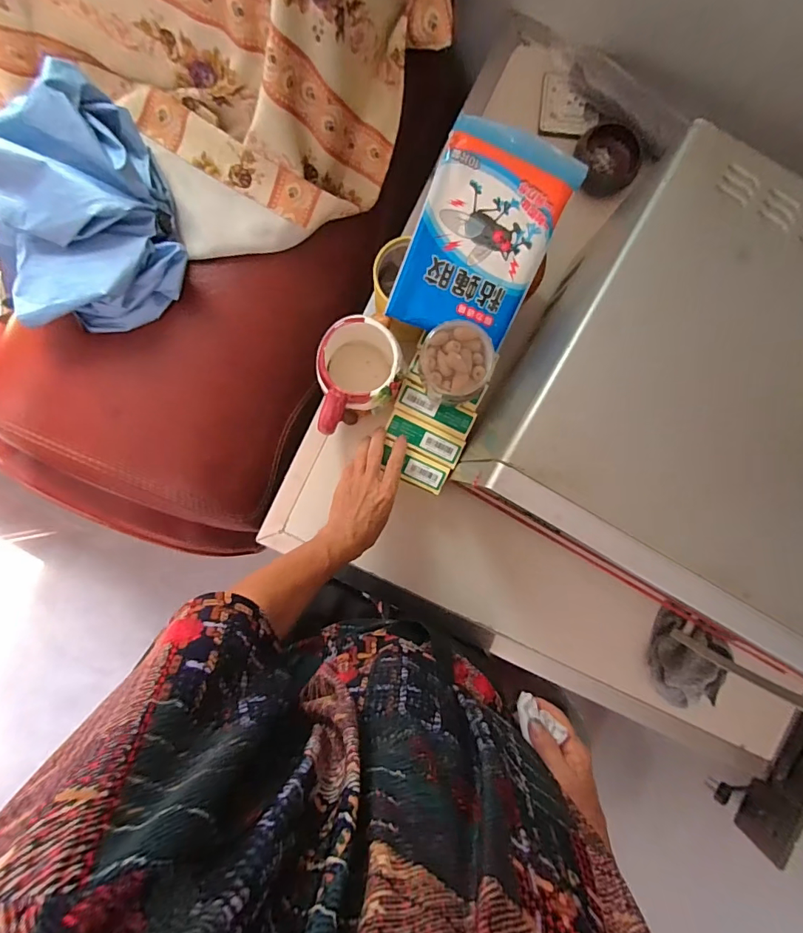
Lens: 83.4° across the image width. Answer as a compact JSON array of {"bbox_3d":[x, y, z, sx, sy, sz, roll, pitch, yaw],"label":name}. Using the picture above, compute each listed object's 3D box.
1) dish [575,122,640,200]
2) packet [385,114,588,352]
[{"bbox_3d":[0.282,-0.423,0.629,0.086,0.039,0.085,0,90,-1],"label":"dish"},{"bbox_3d":[0.089,-0.250,0.495,0.142,0.014,0.212,20,107,-8],"label":"packet"}]

